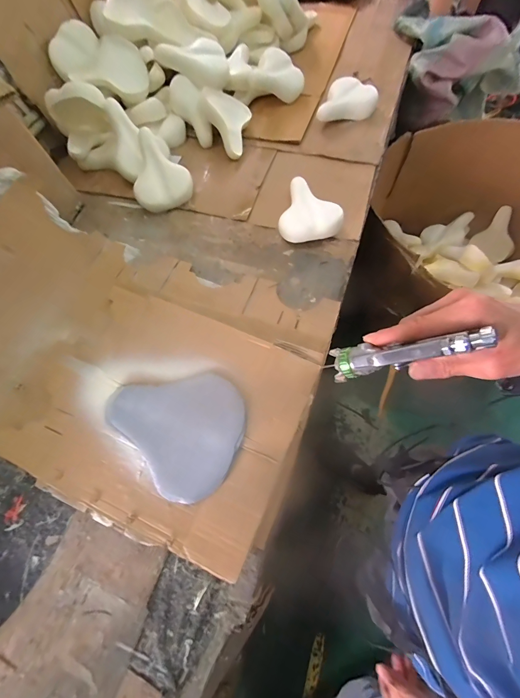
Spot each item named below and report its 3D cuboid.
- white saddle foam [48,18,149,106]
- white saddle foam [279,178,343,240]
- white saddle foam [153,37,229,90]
[{"bbox_3d":[-0.560,-1.002,1.101,0.293,0.147,0.202,12,68,10],"label":"white saddle foam"},{"bbox_3d":[0.162,-0.413,0.960,0.183,0.070,0.220,12,68,10],"label":"white saddle foam"},{"bbox_3d":[-0.239,-1.027,1.121,0.256,0.101,0.070,2,65,-14],"label":"white saddle foam"}]

